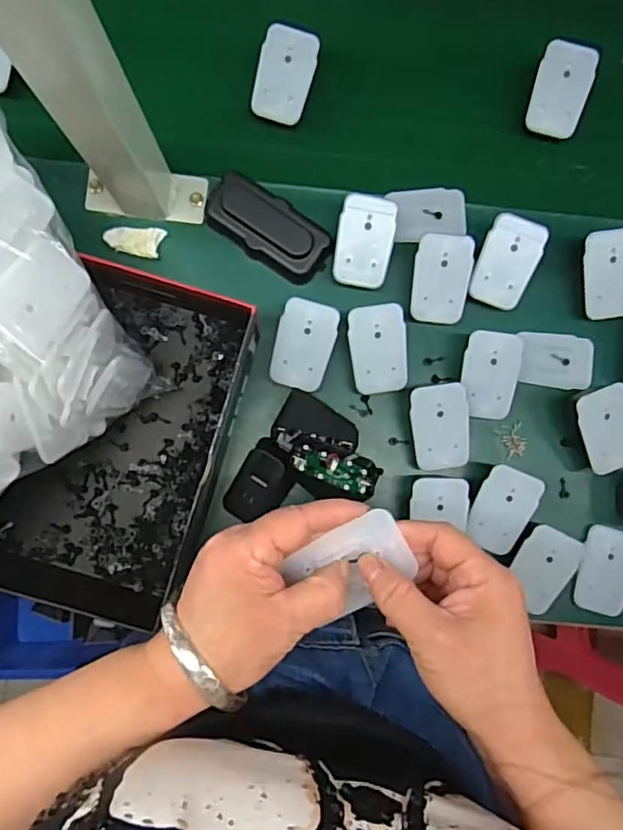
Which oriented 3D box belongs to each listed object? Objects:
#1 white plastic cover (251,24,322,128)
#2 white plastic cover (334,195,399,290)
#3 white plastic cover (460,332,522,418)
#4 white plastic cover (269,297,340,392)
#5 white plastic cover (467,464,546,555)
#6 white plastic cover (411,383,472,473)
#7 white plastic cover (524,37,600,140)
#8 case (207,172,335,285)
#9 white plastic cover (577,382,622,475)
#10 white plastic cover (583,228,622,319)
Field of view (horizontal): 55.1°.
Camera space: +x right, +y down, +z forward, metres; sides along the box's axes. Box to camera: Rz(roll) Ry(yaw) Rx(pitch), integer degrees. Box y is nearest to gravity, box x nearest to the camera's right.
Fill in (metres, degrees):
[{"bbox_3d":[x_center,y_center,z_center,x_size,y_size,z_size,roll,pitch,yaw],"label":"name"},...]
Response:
[{"bbox_3d":[-0.022,-0.281,0.495,0.045,0.004,0.070,16,106,-3],"label":"white plastic cover"},{"bbox_3d":[0.043,-0.140,0.484,0.044,0.006,0.070,10,105,4],"label":"white plastic cover"},{"bbox_3d":[0.145,-0.032,0.484,0.046,0.004,0.069,5,103,-2],"label":"white plastic cover"},{"bbox_3d":[-0.006,-0.056,0.479,0.045,0.004,0.069,15,103,0],"label":"white plastic cover"},{"bbox_3d":[0.152,0.075,0.475,0.043,0.004,0.065,26,102,3],"label":"white plastic cover"},{"bbox_3d":[0.104,0.010,0.479,0.044,0.004,0.069,-9,105,4],"label":"white plastic cover"},{"bbox_3d":[0.212,-0.274,0.504,0.044,0.007,0.070,14,106,9],"label":"white plastic cover"},{"bbox_3d":[-0.037,-0.155,0.503,0.106,0.026,0.048,35,87,1],"label":"case"},{"bbox_3d":[0.241,0.012,0.484,0.045,0.006,0.070,-18,104,-2],"label":"white plastic cover"},{"bbox_3d":[0.247,-0.115,0.489,0.043,0.005,0.070,-9,107,6],"label":"white plastic cover"}]

